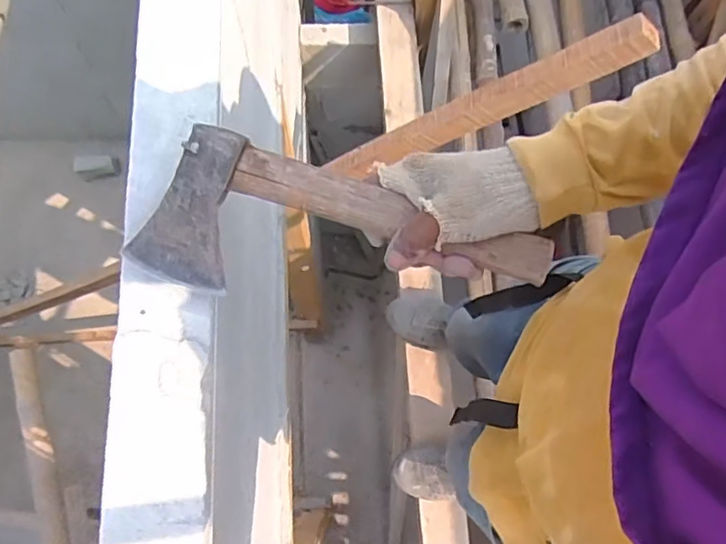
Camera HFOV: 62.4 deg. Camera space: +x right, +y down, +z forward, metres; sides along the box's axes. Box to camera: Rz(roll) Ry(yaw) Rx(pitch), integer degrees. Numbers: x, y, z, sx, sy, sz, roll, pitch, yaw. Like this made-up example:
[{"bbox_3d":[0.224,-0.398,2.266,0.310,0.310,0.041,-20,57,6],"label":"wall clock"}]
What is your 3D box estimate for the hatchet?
[{"bbox_3d":[-0.018,-0.035,0.444,0.309,0.053,0.103,7,73,6],"label":"hatchet"}]

